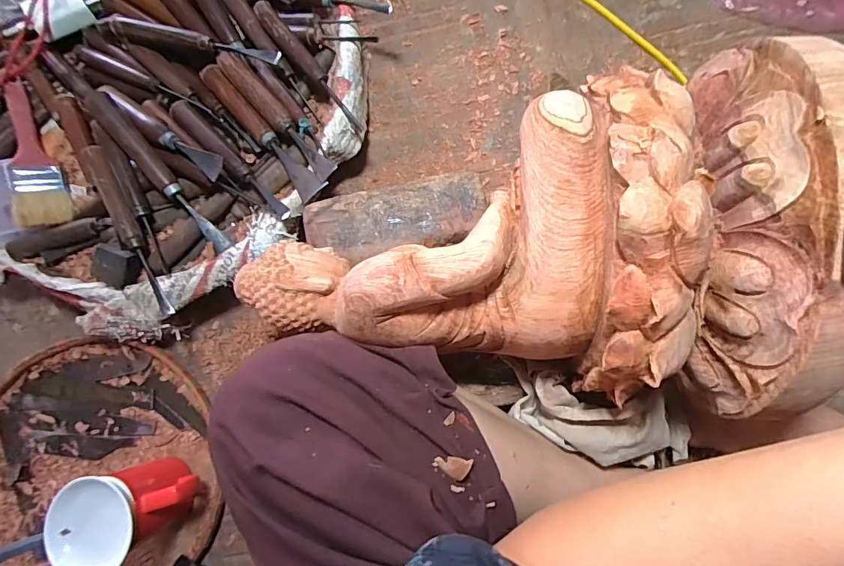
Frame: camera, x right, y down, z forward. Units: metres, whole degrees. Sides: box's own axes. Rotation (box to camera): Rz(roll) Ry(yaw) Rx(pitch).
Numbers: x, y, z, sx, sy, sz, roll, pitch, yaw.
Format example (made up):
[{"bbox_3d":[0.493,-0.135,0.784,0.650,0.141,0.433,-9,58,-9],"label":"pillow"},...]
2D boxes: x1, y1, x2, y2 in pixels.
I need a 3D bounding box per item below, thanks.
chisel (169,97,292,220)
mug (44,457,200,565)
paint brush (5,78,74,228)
[{"bbox_3d":[-0.197,-0.125,0.448,0.020,0.024,0.181,-45,81,-1],"label":"chisel"},{"bbox_3d":[-0.301,0.231,0.450,0.096,0.110,0.088,-22,81,2],"label":"mug"},{"bbox_3d":[-0.422,-0.140,0.478,0.047,0.020,0.168,-10,73,-39],"label":"paint brush"}]

